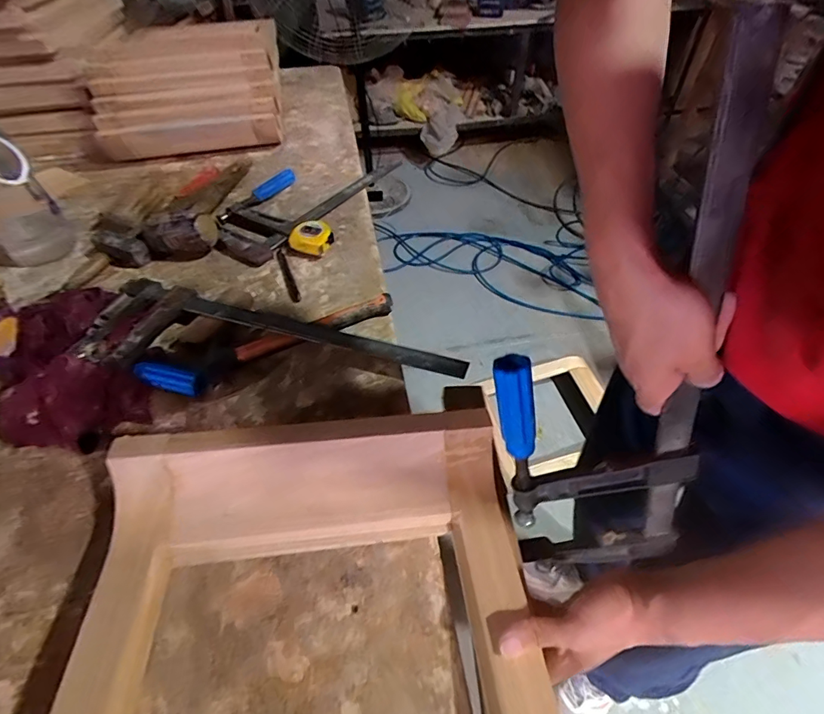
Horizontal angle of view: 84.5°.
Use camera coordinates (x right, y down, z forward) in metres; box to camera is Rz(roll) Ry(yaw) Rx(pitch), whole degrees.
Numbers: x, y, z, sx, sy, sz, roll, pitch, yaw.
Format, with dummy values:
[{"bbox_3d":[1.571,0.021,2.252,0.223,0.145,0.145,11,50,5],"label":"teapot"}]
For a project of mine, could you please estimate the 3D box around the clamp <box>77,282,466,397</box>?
[{"bbox_3d":[-0.199,-0.003,0.626,0.531,0.040,0.196,15,49,12],"label":"clamp"}]

